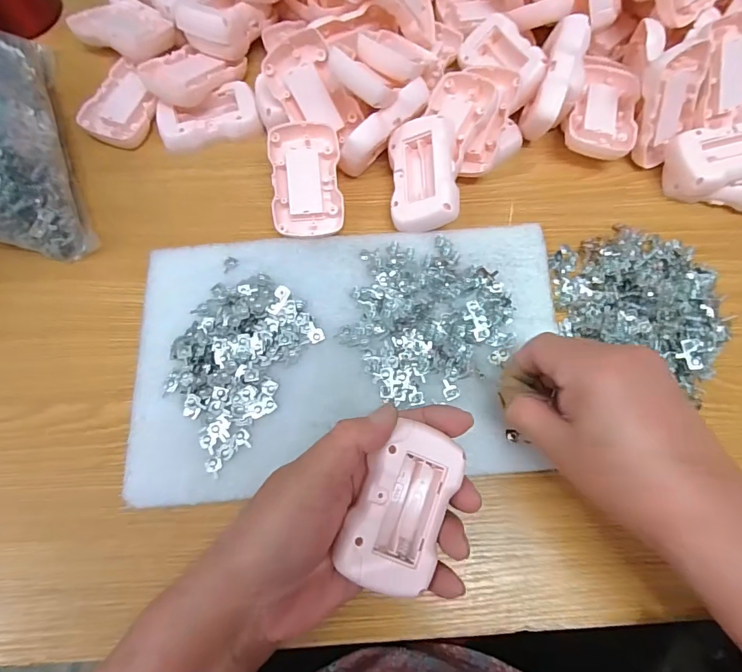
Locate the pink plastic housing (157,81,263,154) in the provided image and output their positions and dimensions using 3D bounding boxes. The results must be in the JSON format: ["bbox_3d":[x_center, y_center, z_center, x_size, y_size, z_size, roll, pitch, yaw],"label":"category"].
[{"bbox_3d":[-0.140,-0.189,0.375,0.083,0.015,0.051,-18,73,-7],"label":"pink plastic housing"}]

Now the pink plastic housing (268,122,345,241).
[{"bbox_3d":[-0.052,-0.122,0.342,0.052,0.015,0.087,-5,88,-7],"label":"pink plastic housing"}]

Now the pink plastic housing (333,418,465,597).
[{"bbox_3d":[0.018,0.090,0.229,0.046,0.023,0.081,22,70,6],"label":"pink plastic housing"}]

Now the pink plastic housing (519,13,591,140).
[{"bbox_3d":[0.154,-0.209,0.356,0.037,0.041,0.090,21,100,6],"label":"pink plastic housing"}]

